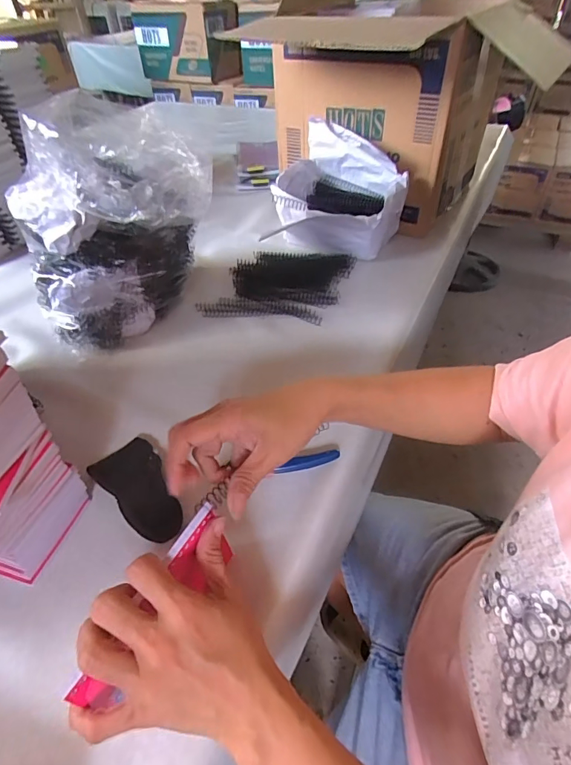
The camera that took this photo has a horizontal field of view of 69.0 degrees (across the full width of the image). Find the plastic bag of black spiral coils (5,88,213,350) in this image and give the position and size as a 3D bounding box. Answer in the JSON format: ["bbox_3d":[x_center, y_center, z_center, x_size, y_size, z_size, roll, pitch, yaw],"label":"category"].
[{"bbox_3d":[-0.216,-0.186,0.526,0.202,0.252,0.179,4,46,9],"label":"plastic bag of black spiral coils"}]

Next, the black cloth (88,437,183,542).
[{"bbox_3d":[-0.139,0.101,0.401,0.057,0.019,0.117,-35,53,-27],"label":"black cloth"}]

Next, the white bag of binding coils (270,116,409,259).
[{"bbox_3d":[0.088,-0.302,0.679,0.205,0.165,0.178,10,47,12],"label":"white bag of binding coils"}]

